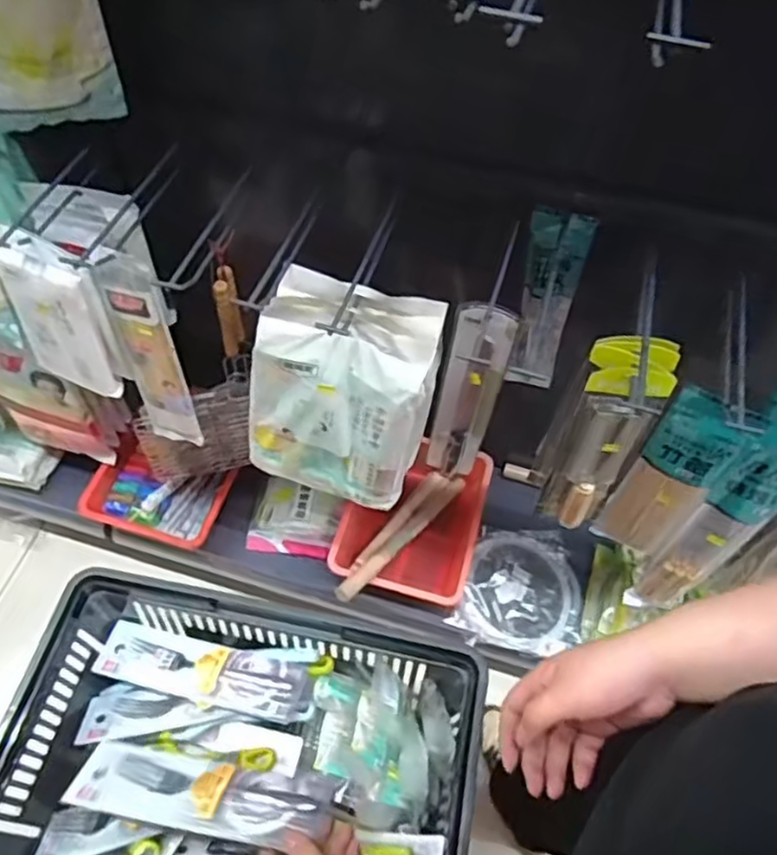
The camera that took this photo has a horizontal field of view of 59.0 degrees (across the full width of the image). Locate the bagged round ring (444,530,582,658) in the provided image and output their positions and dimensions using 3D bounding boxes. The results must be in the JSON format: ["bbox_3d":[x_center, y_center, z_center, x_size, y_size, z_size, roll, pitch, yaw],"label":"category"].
[{"bbox_3d":[0.270,0.322,1.388,0.239,0.017,0.249,11,56,4],"label":"bagged round ring"}]

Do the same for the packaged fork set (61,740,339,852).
[{"bbox_3d":[-0.175,0.333,0.635,0.252,0.027,0.070,1,34,17],"label":"packaged fork set"}]

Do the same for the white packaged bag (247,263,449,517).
[{"bbox_3d":[-0.066,-0.035,0.939,0.232,0.342,0.075,16,46,3],"label":"white packaged bag"}]

